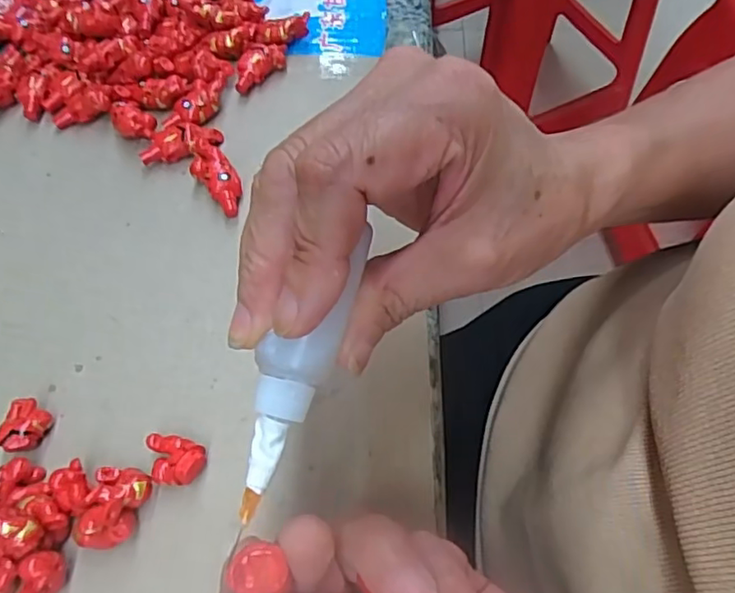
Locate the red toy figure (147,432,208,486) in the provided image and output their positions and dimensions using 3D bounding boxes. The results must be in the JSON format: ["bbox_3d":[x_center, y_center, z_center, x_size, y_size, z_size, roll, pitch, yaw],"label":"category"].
[{"bbox_3d":[-0.078,0.065,0.241,0.024,0.013,0.018,17,63,10],"label":"red toy figure"}]

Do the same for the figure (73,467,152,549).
[{"bbox_3d":[-0.095,0.081,0.231,0.021,0.019,0.029,6,62,5],"label":"figure"}]

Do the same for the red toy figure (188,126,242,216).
[{"bbox_3d":[-0.078,-0.064,0.310,0.020,0.014,0.055,-19,63,-9],"label":"red toy figure"}]

